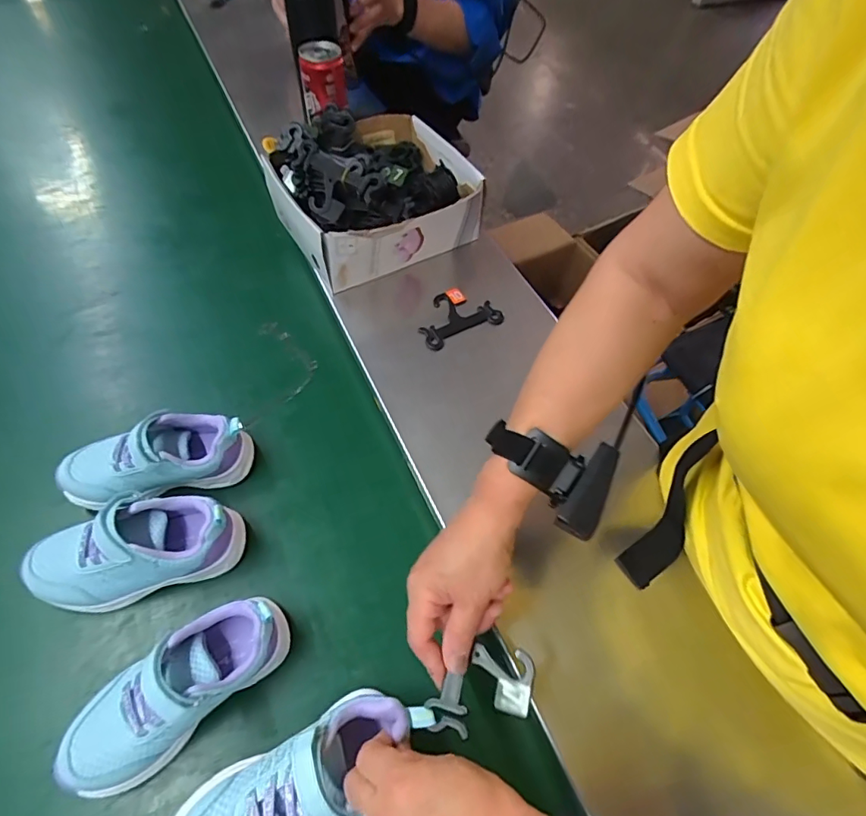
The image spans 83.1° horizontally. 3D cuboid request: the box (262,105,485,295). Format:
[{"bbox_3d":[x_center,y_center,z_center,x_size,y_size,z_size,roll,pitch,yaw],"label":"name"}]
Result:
[{"bbox_3d":[-0.074,-0.279,0.621,0.231,0.108,0.215,-29,66,-15],"label":"box"}]

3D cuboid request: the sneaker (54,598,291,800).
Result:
[{"bbox_3d":[-0.188,0.199,0.356,0.161,0.073,0.080,-30,64,-20],"label":"sneaker"}]

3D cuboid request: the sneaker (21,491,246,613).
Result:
[{"bbox_3d":[-0.248,0.115,0.405,0.161,0.070,0.069,-13,59,-11],"label":"sneaker"}]

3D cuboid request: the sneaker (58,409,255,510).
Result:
[{"bbox_3d":[-0.255,0.045,0.449,0.160,0.074,0.062,-14,60,-12],"label":"sneaker"}]

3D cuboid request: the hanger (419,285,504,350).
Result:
[{"bbox_3d":[0.025,-0.111,0.584,0.100,0.013,0.069,-25,62,-18],"label":"hanger"}]

